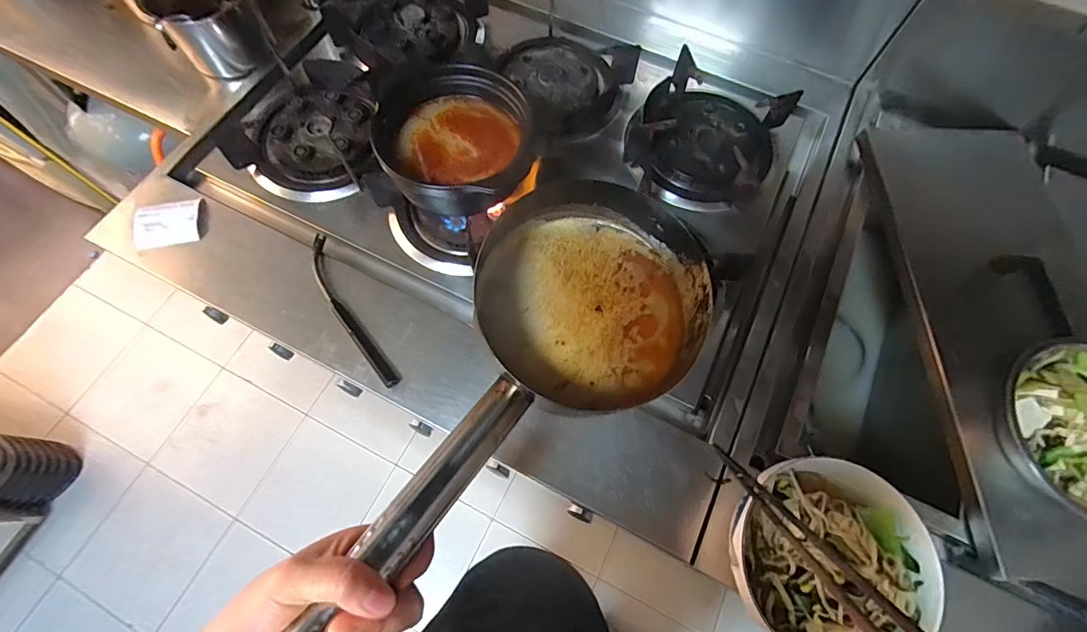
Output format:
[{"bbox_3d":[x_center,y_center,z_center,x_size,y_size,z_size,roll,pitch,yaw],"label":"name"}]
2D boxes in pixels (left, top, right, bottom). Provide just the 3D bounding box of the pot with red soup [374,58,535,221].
[{"bbox_3d":[-0.103,-0.200,0.549,0.167,0.092,0.163,0,68,-1],"label":"pot with red soup"}]

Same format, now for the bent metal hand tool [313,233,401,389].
[{"bbox_3d":[-0.241,-0.007,0.578,0.032,0.018,0.228,-30,72,-12],"label":"bent metal hand tool"}]

